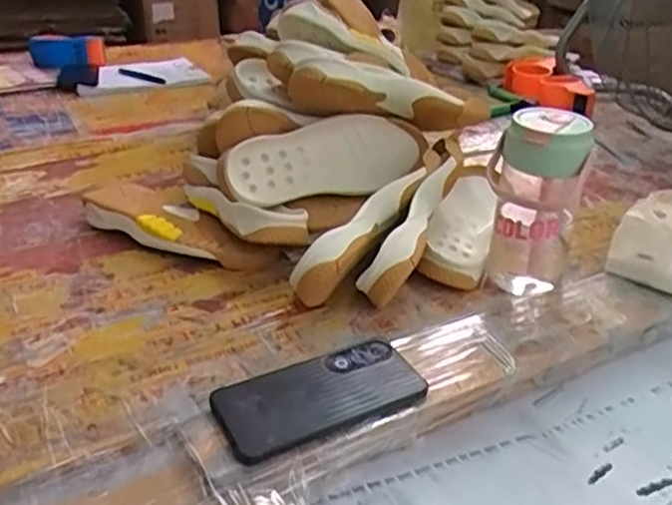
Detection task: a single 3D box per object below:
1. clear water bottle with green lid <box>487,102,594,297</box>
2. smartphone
[{"bbox_3d":[0.208,-0.056,0.710,0.090,0.173,0.078,11,30,14],"label":"clear water bottle with green lid"},{"bbox_3d":[-0.013,0.116,0.558,0.169,0.012,0.080,-14,42,-24],"label":"smartphone"}]

